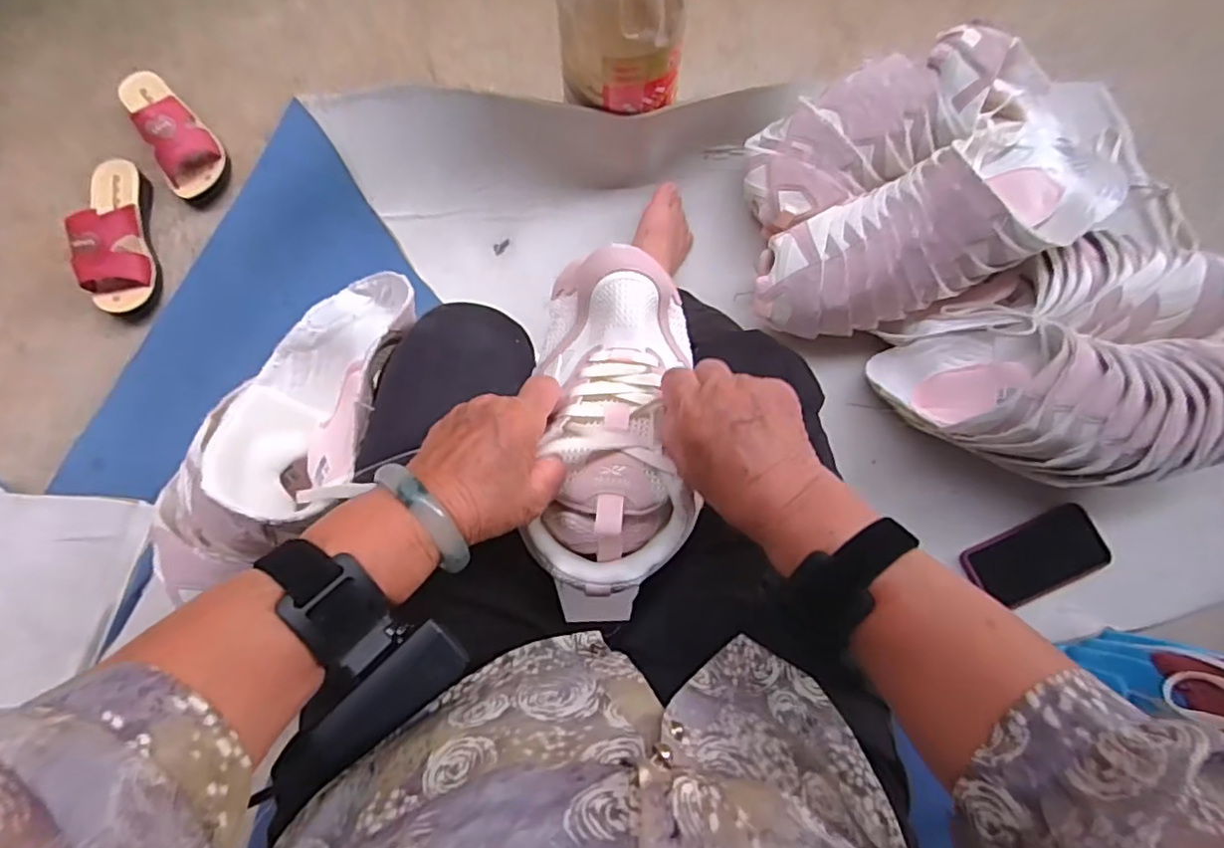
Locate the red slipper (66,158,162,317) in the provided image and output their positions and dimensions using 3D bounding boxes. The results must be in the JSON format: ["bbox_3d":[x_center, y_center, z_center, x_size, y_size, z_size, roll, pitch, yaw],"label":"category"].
[{"bbox_3d":[-0.661,-0.255,0.824,0.078,0.065,0.214,-9,77,-3],"label":"red slipper"}]

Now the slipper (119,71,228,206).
[{"bbox_3d":[-0.632,-0.420,0.867,0.088,0.079,0.209,-39,80,-9],"label":"slipper"}]

